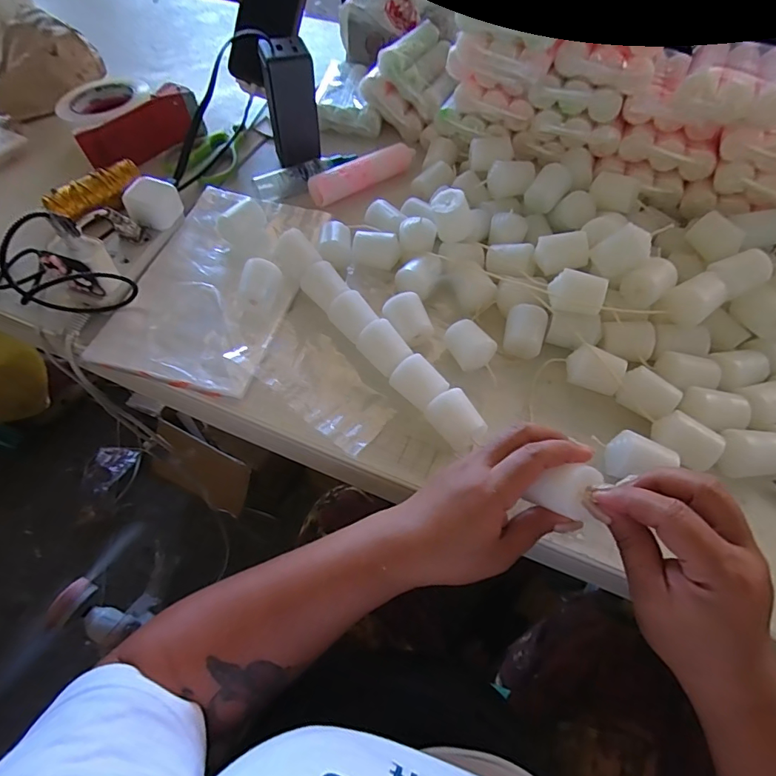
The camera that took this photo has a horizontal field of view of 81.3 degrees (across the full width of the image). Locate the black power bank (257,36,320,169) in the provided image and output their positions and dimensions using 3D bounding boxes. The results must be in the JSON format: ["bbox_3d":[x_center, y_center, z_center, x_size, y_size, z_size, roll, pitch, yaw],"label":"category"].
[{"bbox_3d":[-0.112,-0.325,0.535,0.051,0.134,0.035,-16,60,-11],"label":"black power bank"}]

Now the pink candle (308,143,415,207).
[{"bbox_3d":[-0.026,-0.270,0.562,0.151,0.028,0.033,-30,63,-18],"label":"pink candle"}]

